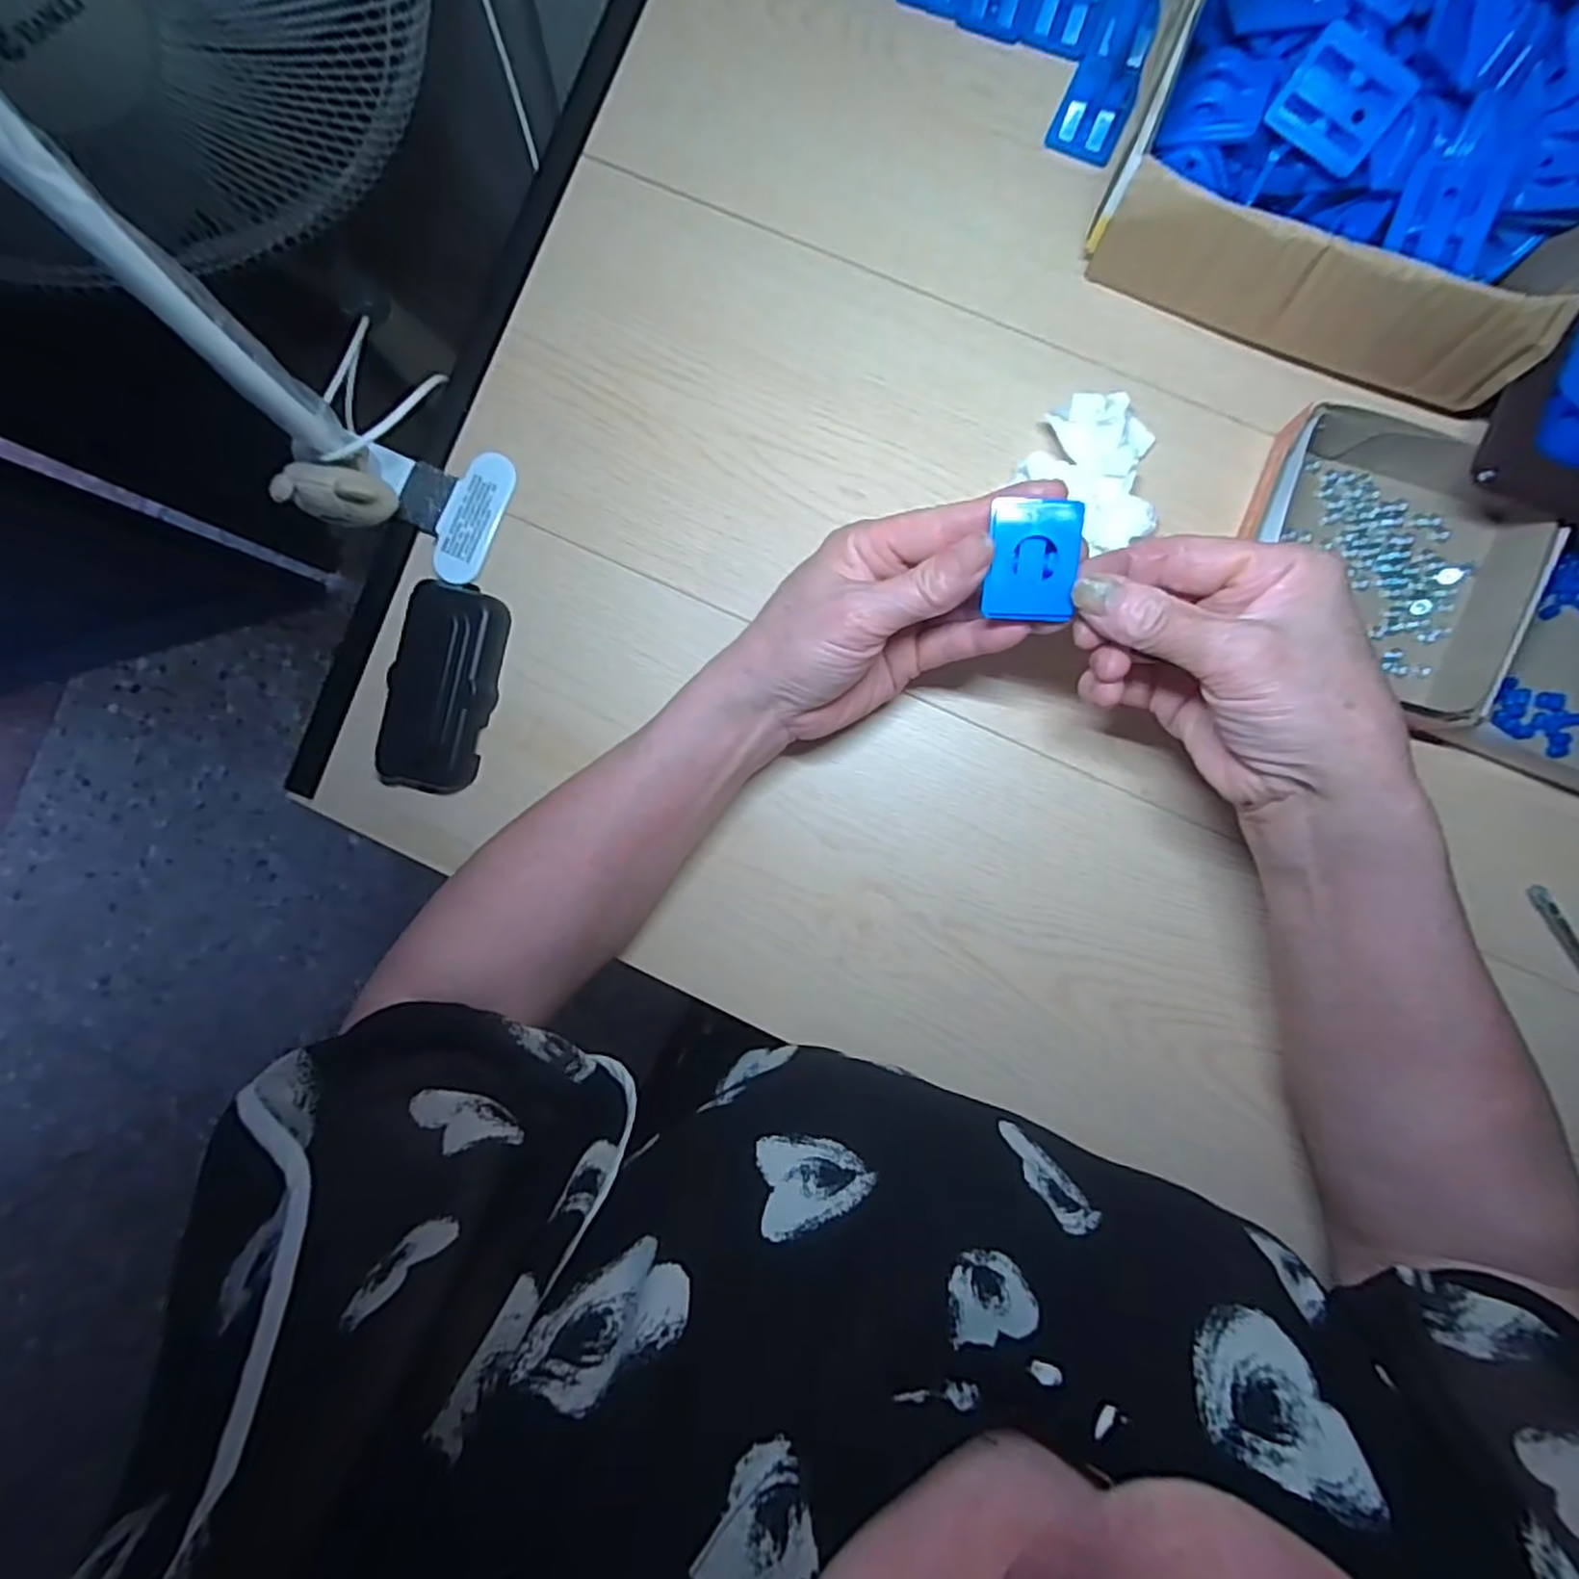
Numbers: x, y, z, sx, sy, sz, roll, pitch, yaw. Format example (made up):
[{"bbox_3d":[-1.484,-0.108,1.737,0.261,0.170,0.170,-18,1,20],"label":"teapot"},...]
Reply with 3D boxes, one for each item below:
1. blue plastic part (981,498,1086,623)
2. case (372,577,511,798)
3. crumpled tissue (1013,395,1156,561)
[{"bbox_3d":[0.096,-0.089,0.283,0.032,0.006,0.042,4,105,8],"label":"blue plastic part"},{"bbox_3d":[-0.188,-0.054,0.393,0.051,0.022,0.110,13,91,5],"label":"case"},{"bbox_3d":[0.150,-0.157,0.368,0.064,0.027,0.074,6,90,5],"label":"crumpled tissue"}]

